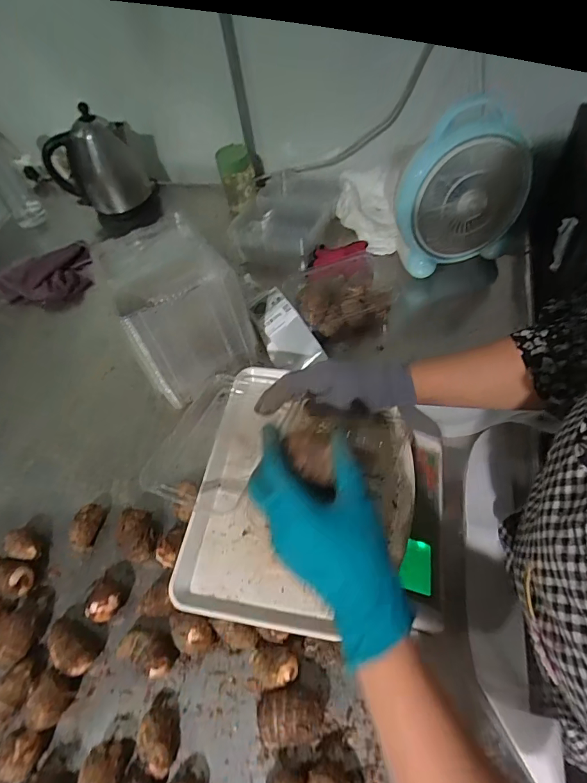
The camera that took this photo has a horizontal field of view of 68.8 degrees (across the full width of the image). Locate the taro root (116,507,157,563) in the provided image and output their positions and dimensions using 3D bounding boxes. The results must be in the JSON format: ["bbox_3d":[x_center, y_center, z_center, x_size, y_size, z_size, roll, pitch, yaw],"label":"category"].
[{"bbox_3d":[-0.208,0.194,0.579,0.049,0.050,0.066,-25,58,-10],"label":"taro root"}]

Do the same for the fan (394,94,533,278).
[{"bbox_3d":[0.288,-0.333,0.719,0.219,0.239,0.094,-21,57,-7],"label":"fan"}]

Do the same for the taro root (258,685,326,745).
[{"bbox_3d":[-0.002,0.340,0.447,0.067,0.047,0.055,-7,56,2],"label":"taro root"}]

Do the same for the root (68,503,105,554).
[{"bbox_3d":[-0.290,0.189,0.603,0.036,0.034,0.063,18,60,17],"label":"root"}]

